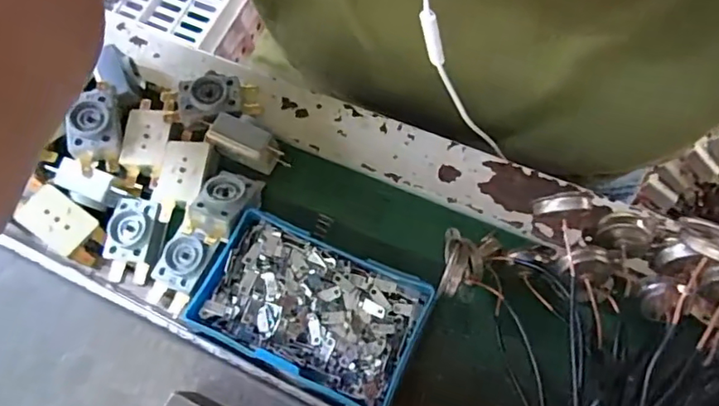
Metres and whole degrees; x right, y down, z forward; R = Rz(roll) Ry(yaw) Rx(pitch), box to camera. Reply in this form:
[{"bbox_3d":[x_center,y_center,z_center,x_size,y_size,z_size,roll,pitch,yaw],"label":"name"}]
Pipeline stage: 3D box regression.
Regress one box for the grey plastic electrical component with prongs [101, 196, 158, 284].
[{"bbox_3d":[-0.134,0.022,0.325,0.026,0.020,0.045,4,70,9],"label":"grey plastic electrical component with prongs"}]

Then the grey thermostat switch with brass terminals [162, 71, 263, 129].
[{"bbox_3d":[-0.093,-0.063,0.344,0.056,0.021,0.025,-17,68,1],"label":"grey thermostat switch with brass terminals"}]

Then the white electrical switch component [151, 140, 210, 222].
[{"bbox_3d":[-0.105,-0.014,0.326,0.029,0.012,0.047,6,70,10],"label":"white electrical switch component"}]

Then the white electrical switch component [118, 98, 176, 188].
[{"bbox_3d":[-0.130,-0.038,0.339,0.028,0.011,0.056,4,70,9],"label":"white electrical switch component"}]

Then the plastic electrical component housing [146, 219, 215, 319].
[{"bbox_3d":[-0.102,0.039,0.317,0.027,0.015,0.047,21,82,10],"label":"plastic electrical component housing"}]

